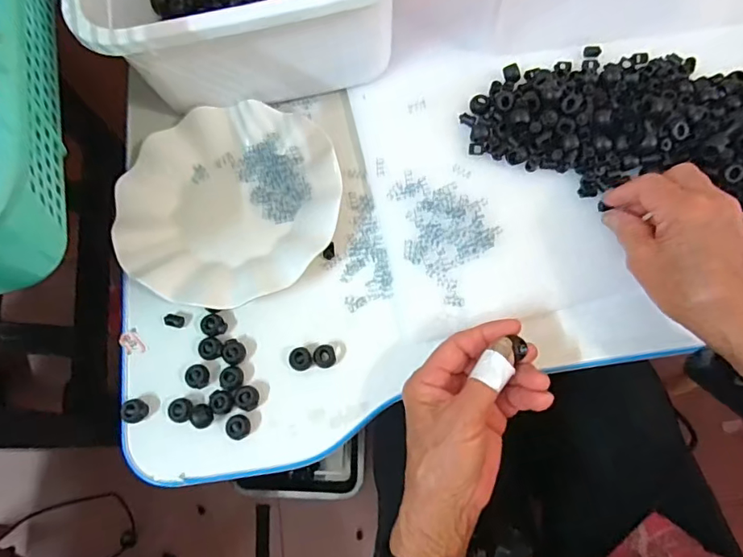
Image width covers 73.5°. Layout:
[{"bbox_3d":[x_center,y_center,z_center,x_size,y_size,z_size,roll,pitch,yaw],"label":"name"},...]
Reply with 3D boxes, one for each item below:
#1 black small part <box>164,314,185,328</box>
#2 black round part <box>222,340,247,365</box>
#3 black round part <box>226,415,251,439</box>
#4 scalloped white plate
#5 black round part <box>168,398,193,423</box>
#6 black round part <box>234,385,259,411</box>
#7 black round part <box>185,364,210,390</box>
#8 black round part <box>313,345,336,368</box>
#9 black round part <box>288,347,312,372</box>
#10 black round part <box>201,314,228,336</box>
[{"bbox_3d":[-0.156,0.034,0.394,0.016,0.004,0.009,13,76,3],"label":"black small part"},{"bbox_3d":[-0.106,0.057,0.385,0.017,0.009,0.019,11,76,3],"label":"black round part"},{"bbox_3d":[-0.099,0.110,0.369,0.017,0.010,0.018,0,75,0],"label":"black round part"},{"bbox_3d":[-0.118,-0.064,0.411,0.176,0.022,0.176,0,75,0],"label":"scalloped white plate"},{"bbox_3d":[-0.142,0.098,0.371,0.017,0.010,0.017,0,75,0],"label":"black round part"},{"bbox_3d":[-0.094,0.090,0.375,0.017,0.011,0.018,0,75,0],"label":"black round part"},{"bbox_3d":[-0.133,0.075,0.379,0.017,0.010,0.018,0,75,0],"label":"black round part"},{"bbox_3d":[-0.037,0.060,0.385,0.016,0.007,0.018,-11,76,-3],"label":"black round part"},{"bbox_3d":[-0.055,0.062,0.383,0.017,0.010,0.017,0,75,0],"label":"black round part"},{"bbox_3d":[-0.124,0.038,0.392,0.019,0.010,0.017,27,77,7],"label":"black round part"}]

